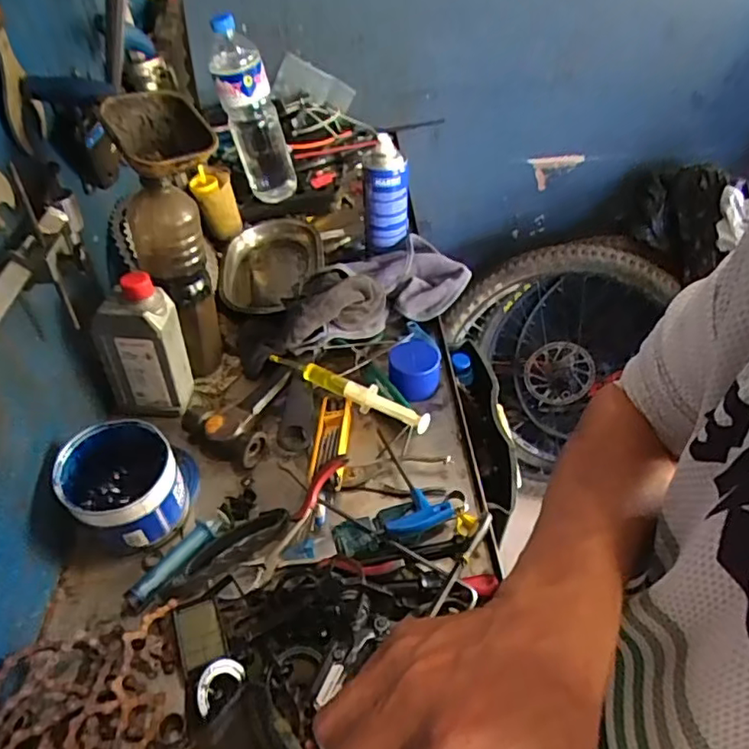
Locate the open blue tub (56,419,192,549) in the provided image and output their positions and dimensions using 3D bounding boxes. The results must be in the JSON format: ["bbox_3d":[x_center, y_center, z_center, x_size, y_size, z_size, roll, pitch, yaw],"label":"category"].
[{"bbox_3d":[-0.248,0.112,0.573,0.099,0.098,0.105,0,45,0],"label":"open blue tub"}]

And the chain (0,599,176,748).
[{"bbox_3d":[-0.233,0.267,0.442,0.118,0.053,0.186,-4,45,-4],"label":"chain"}]

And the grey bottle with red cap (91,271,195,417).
[{"bbox_3d":[-0.264,-0.031,0.659,0.085,0.168,0.058,-4,45,-4],"label":"grey bottle with red cap"}]

